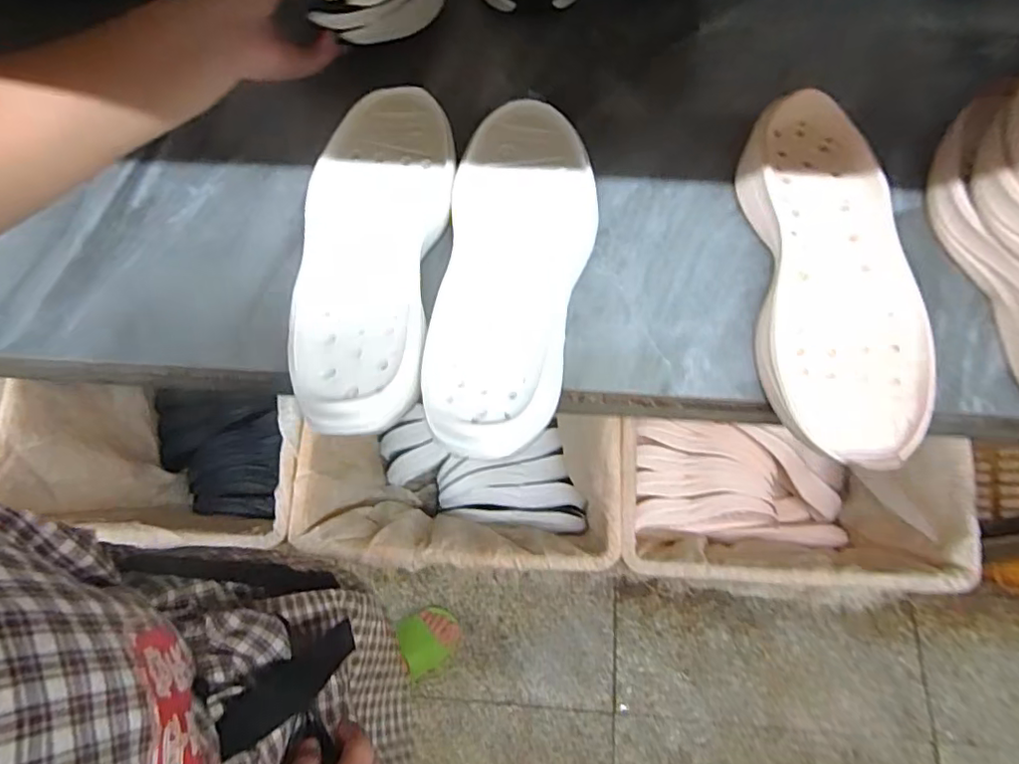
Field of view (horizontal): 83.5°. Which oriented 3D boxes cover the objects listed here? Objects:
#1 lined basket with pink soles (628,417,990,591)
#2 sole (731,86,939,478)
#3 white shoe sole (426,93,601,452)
[{"bbox_3d":[0.397,0.191,0.919,0.472,0.293,0.278,3,70,3],"label":"lined basket with pink soles"},{"bbox_3d":[0.223,-0.074,0.390,0.101,0.037,0.263,2,70,3],"label":"sole"},{"bbox_3d":[0.005,-0.086,0.397,0.102,0.033,0.282,5,69,1],"label":"white shoe sole"}]

